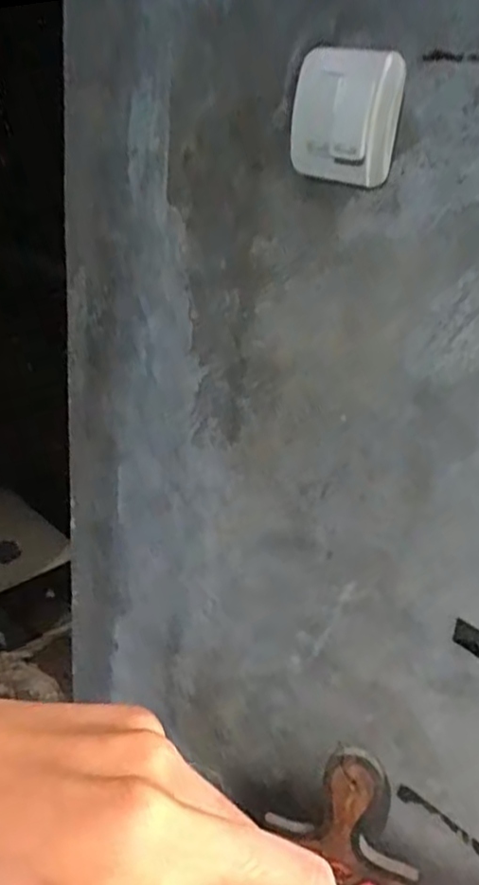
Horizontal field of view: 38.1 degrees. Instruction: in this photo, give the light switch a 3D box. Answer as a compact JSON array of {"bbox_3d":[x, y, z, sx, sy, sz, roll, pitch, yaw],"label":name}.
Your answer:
[{"bbox_3d":[0.069,-0.223,0.476,0.026,0.082,0.083,-14,31,-33],"label":"light switch"}]

